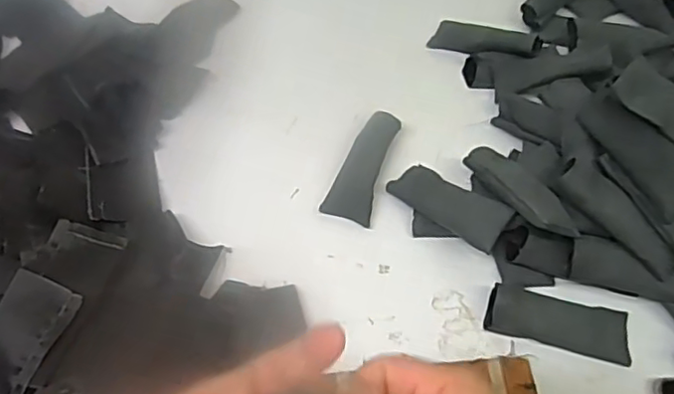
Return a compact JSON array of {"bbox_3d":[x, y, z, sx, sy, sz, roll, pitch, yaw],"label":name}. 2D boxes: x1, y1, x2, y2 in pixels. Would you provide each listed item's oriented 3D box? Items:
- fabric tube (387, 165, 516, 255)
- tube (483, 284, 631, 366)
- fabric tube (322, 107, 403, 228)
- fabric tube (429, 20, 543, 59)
[{"bbox_3d":[0.090,0.006,0.481,0.103,0.023,0.036,31,60,36],"label":"fabric tube"},{"bbox_3d":[0.167,0.091,0.445,0.105,0.023,0.039,12,58,7],"label":"tube"},{"bbox_3d":[0.025,-0.026,0.517,0.040,0.026,0.102,19,59,11],"label":"fabric tube"},{"bbox_3d":[0.143,-0.155,0.585,0.107,0.021,0.028,15,56,31],"label":"fabric tube"}]

